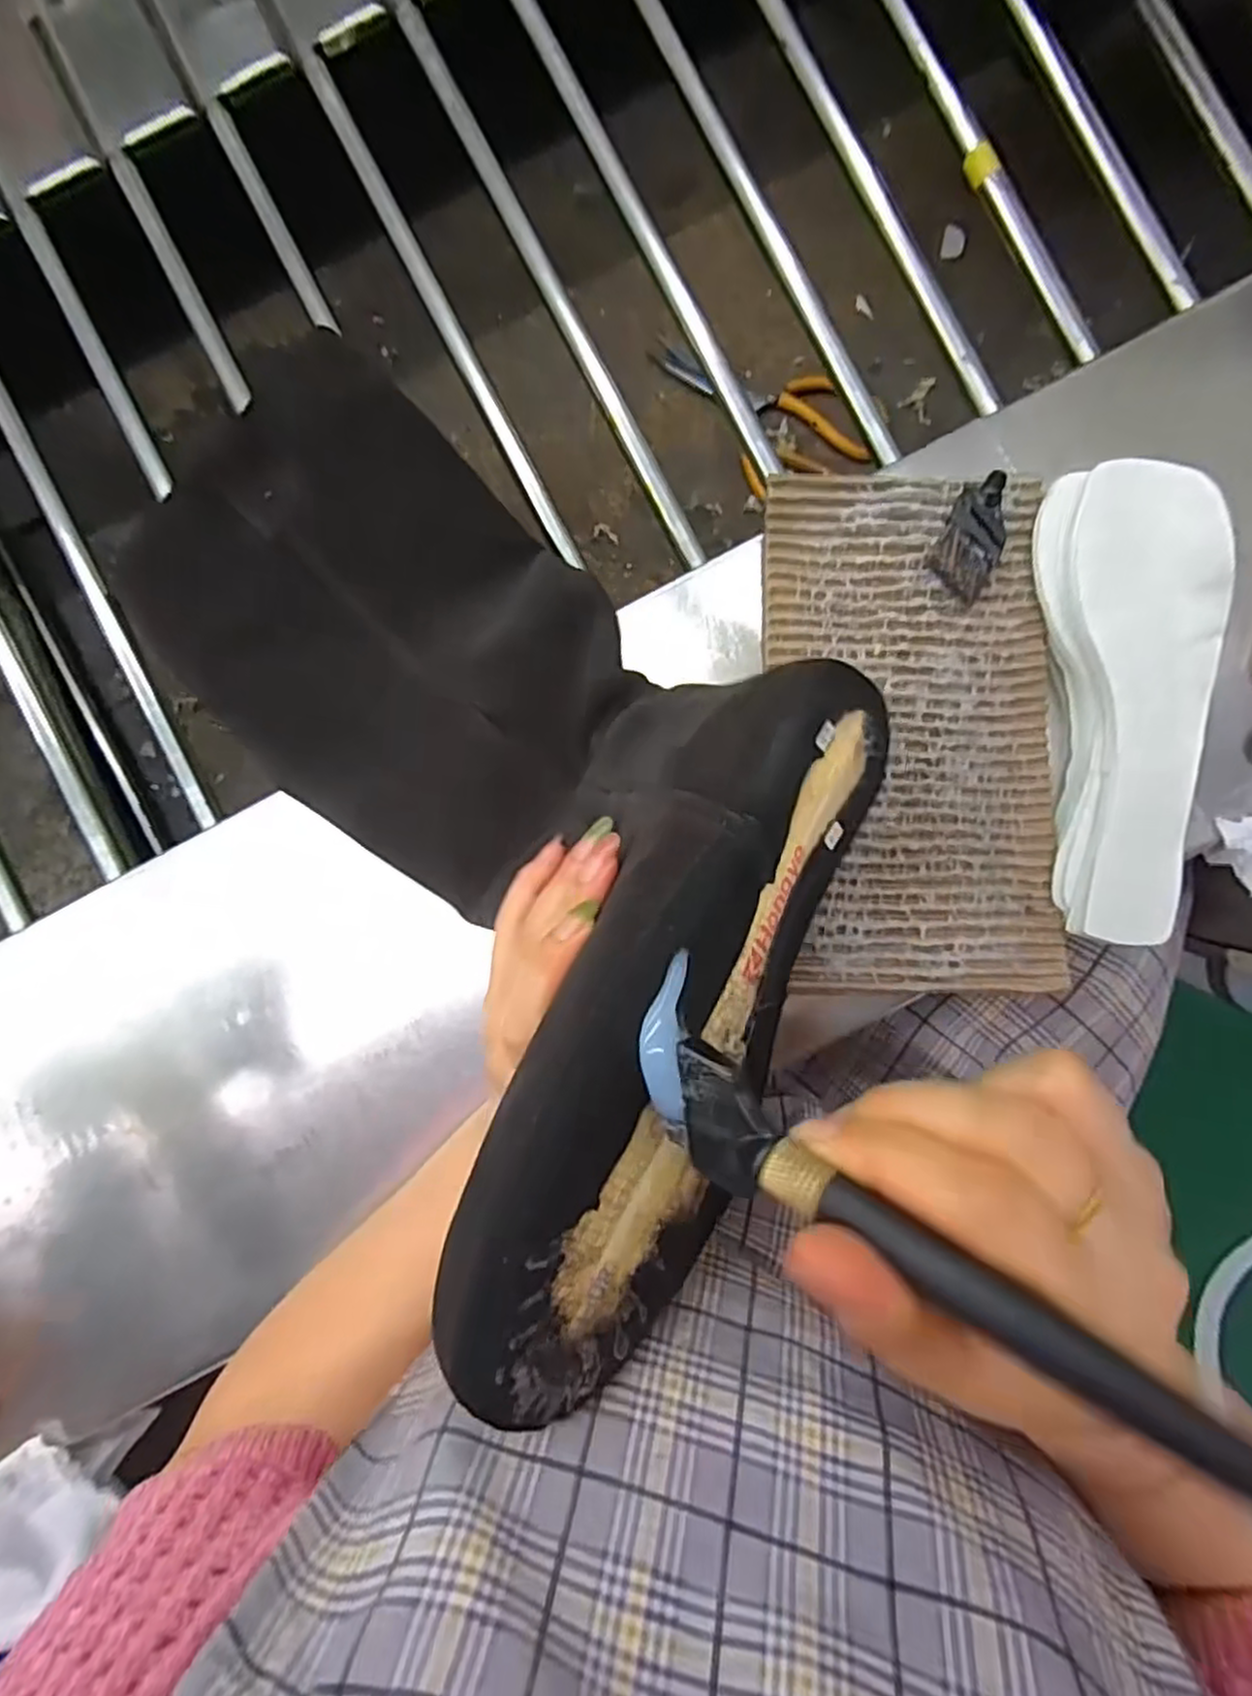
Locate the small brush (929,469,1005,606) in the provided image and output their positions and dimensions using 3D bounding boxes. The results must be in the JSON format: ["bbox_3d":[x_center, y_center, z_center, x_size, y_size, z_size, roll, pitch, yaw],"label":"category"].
[{"bbox_3d":[0.172,-0.152,0.359,0.032,0.017,0.062,26,90,2],"label":"small brush"}]

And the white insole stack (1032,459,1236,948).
[{"bbox_3d":[0.242,-0.068,0.346,0.070,0.033,0.218,-2,89,2],"label":"white insole stack"}]

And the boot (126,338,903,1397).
[{"bbox_3d":[-0.083,-0.063,0.326,0.222,0.085,0.469,-42,58,0],"label":"boot"}]

